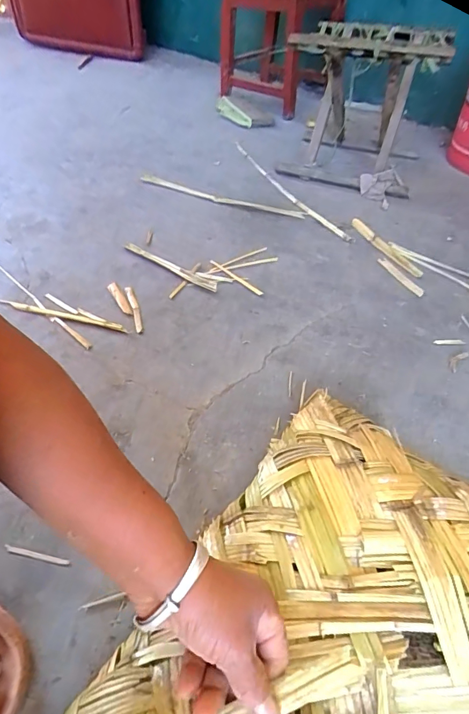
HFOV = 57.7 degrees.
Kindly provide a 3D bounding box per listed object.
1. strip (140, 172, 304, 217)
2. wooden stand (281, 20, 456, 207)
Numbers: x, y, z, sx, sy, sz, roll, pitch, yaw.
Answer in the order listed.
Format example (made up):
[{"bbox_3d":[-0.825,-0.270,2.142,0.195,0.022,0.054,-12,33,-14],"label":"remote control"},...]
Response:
[{"bbox_3d":[-0.039,-0.355,0.940,0.399,0.011,0.031,19,47,16],"label":"strip"},{"bbox_3d":[0.286,-0.566,0.967,0.292,0.273,0.341,17,46,14],"label":"wooden stand"}]

